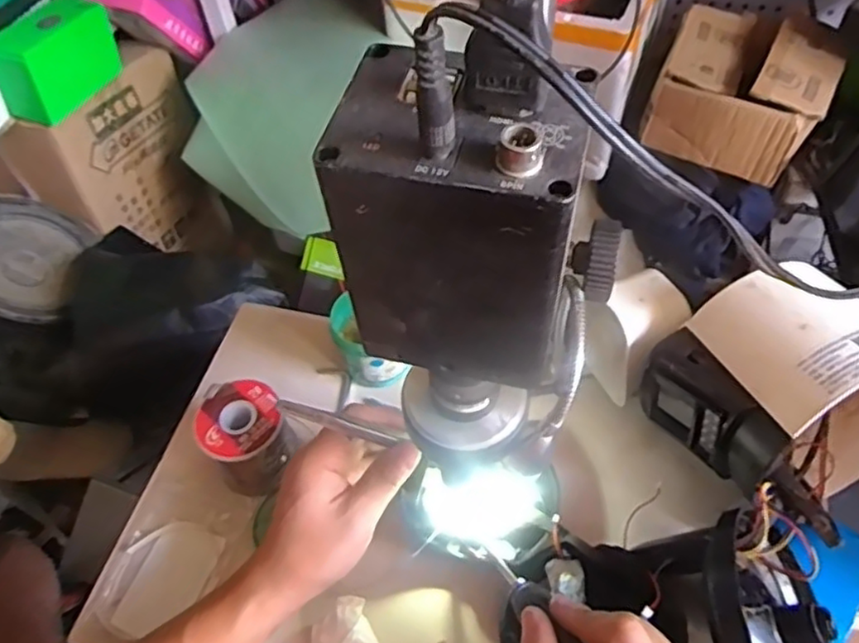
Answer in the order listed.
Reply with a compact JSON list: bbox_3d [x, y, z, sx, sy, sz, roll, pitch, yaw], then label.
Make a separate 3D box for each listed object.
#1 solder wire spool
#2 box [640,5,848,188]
[{"bbox_3d":[-0.136,0.090,0.496,0.060,0.071,0.064,-2,53,2],"label":"solder wire spool"},{"bbox_3d":[0.433,-0.323,0.909,0.213,0.100,0.246,20,57,18],"label":"box"}]

